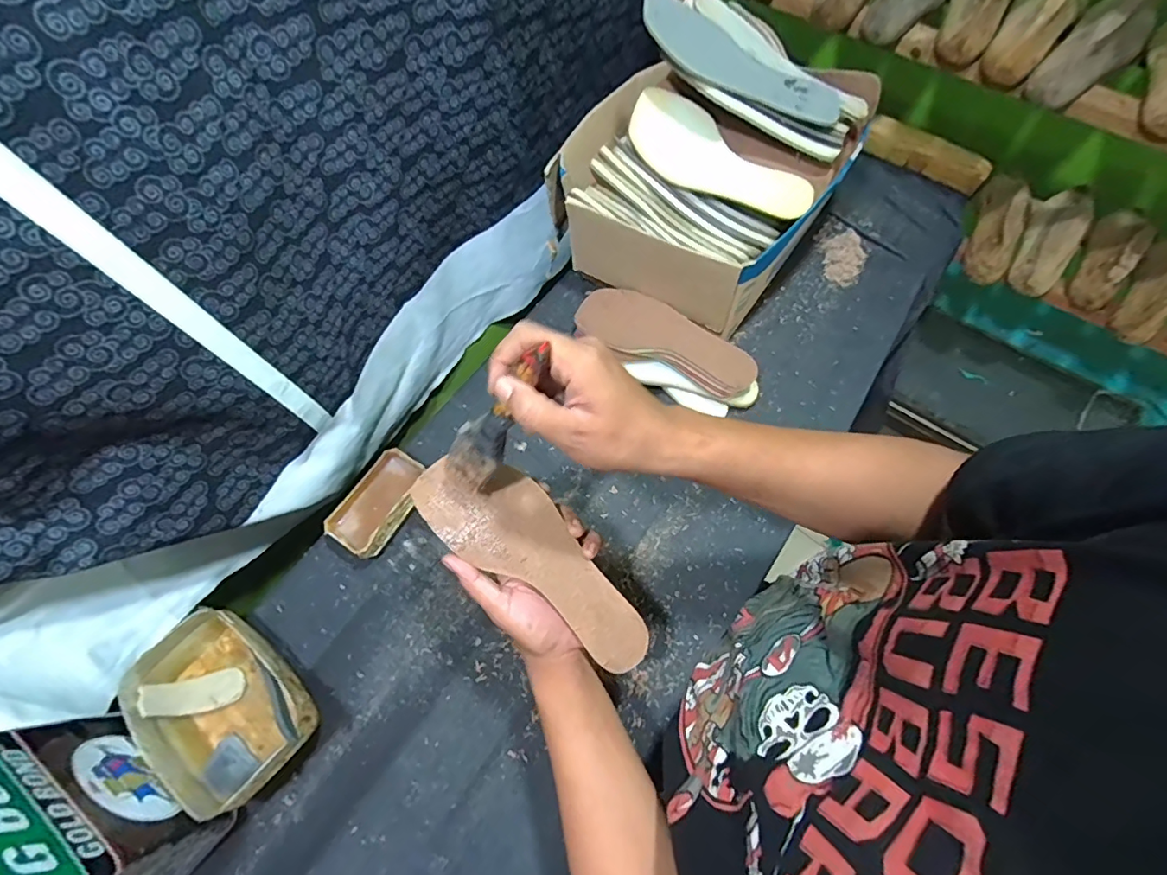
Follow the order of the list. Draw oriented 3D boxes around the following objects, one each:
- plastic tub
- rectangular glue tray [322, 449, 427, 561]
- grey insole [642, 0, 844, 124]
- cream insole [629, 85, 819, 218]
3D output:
[{"bbox_3d":[-0.376,0.276,0.542,0.193,0.072,0.127,38,73,16],"label":"plastic tub"},{"bbox_3d":[-0.249,0.080,0.638,0.072,0.036,0.125,28,71,13],"label":"rectangular glue tray"},{"bbox_3d":[0.185,-0.426,0.589,0.256,0.020,0.090,18,67,-14],"label":"grey insole"},{"bbox_3d":[0.166,-0.339,0.646,0.238,0.080,0.019,33,31,-4],"label":"cream insole"}]

